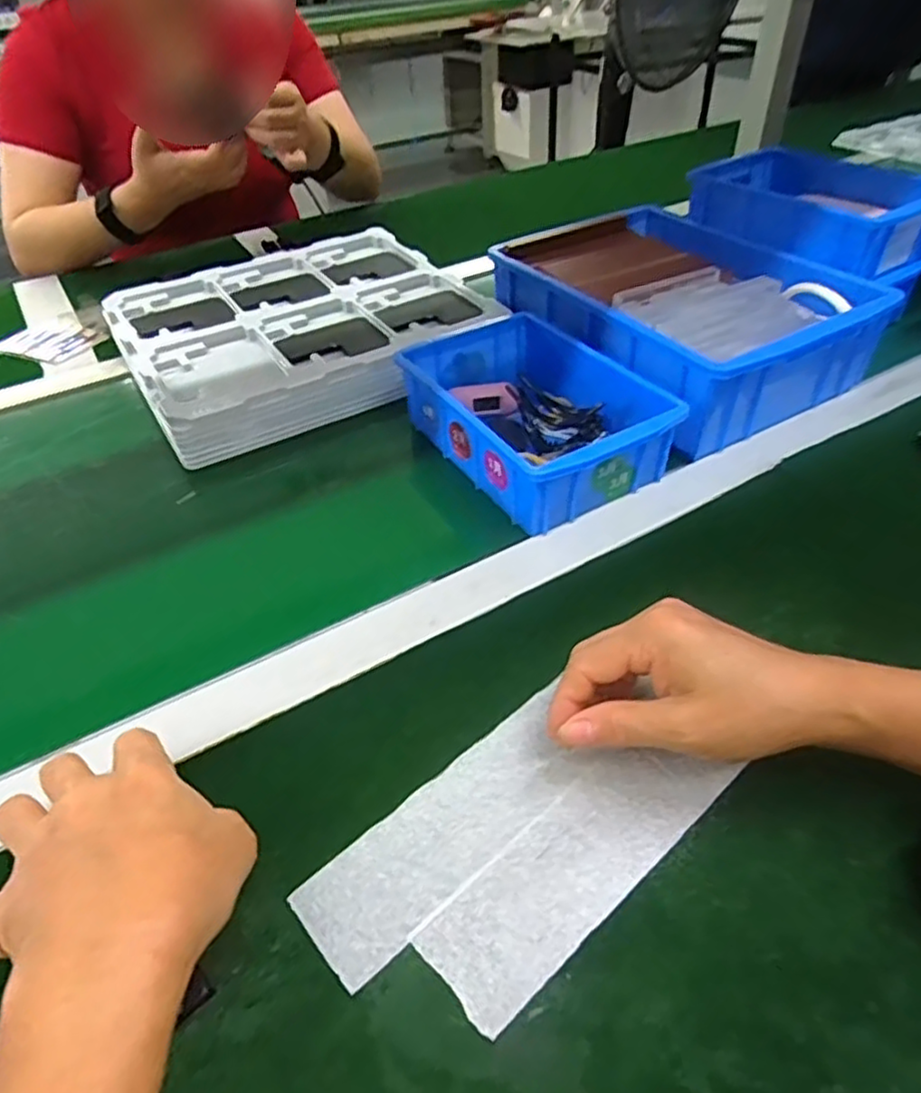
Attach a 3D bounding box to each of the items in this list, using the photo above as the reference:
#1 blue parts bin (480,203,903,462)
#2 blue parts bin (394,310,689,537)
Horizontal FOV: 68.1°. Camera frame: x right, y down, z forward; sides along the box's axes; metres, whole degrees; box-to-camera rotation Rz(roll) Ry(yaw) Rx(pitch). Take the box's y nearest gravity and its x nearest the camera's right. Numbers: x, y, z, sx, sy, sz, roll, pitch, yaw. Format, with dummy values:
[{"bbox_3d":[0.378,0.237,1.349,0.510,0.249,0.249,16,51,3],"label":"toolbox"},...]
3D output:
[{"bbox_3d":[0.181,-0.204,0.598,0.216,0.090,0.286,-21,46,-21],"label":"blue parts bin"},{"bbox_3d":[0.051,-0.097,0.518,0.129,0.073,0.190,-24,47,-24],"label":"blue parts bin"}]

